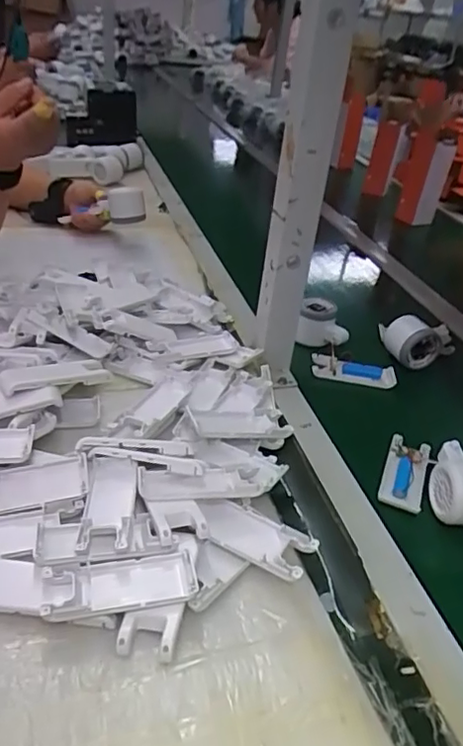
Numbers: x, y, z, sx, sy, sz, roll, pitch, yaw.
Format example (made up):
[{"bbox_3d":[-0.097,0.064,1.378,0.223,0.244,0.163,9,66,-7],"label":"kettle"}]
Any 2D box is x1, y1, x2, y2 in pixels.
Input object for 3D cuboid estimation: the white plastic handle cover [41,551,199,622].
[{"bbox_3d":[-0.077,0.152,0.402,0.104,0.019,0.041,-3,34,-15],"label":"white plastic handle cover"}]

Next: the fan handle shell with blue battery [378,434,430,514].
[{"bbox_3d":[0.173,0.098,0.566,0.040,0.014,0.093,17,34,14],"label":"fan handle shell with blue battery"}]

